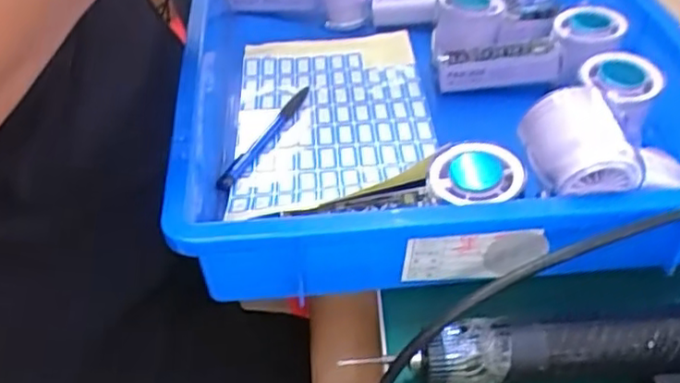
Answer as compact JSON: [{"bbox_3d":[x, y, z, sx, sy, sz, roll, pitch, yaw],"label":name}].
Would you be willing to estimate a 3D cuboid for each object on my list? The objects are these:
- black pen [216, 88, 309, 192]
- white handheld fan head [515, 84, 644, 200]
[{"bbox_3d":[-0.054,-0.046,0.515,0.011,0.014,0.139,16,44,18],"label":"black pen"},{"bbox_3d":[0.136,-0.023,0.388,0.047,0.045,0.058,-10,42,-11],"label":"white handheld fan head"}]

